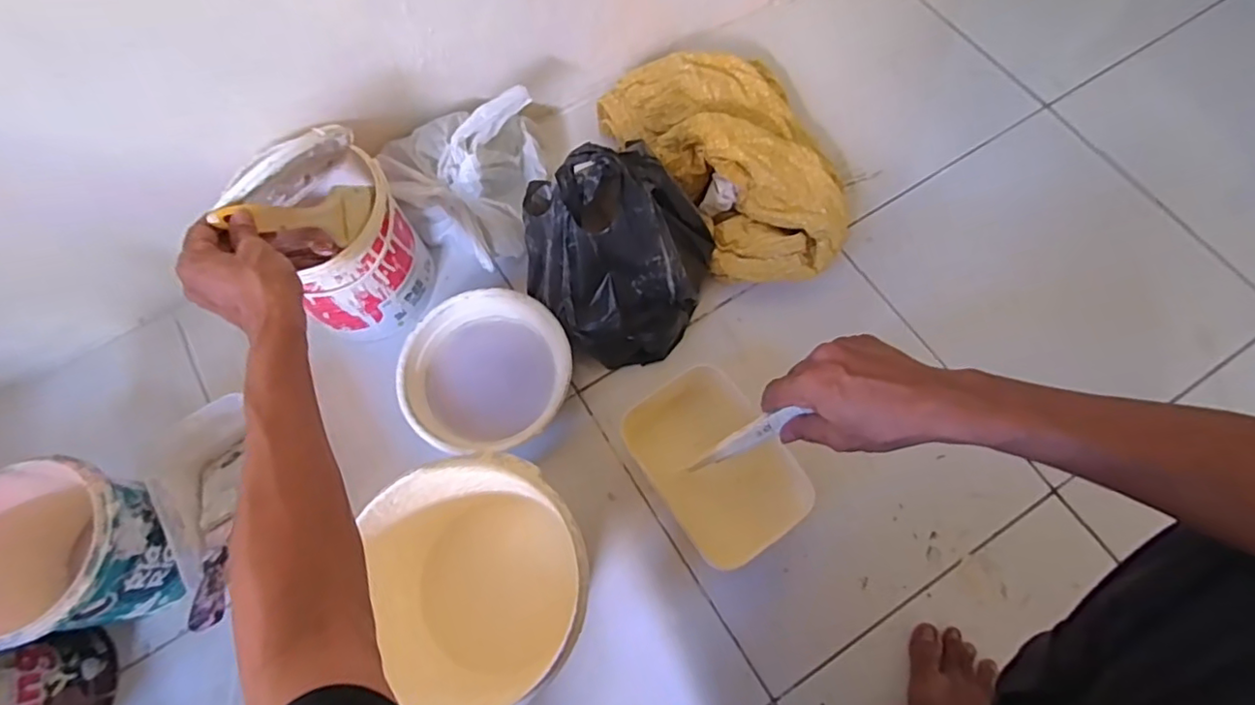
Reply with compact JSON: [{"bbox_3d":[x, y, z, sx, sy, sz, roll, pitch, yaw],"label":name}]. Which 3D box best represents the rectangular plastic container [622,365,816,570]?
[{"bbox_3d":[0.097,0.128,0.672,0.139,0.087,0.195,-33,72,-10],"label":"rectangular plastic container"}]

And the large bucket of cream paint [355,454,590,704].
[{"bbox_3d":[-0.143,0.225,0.588,0.212,0.189,0.203,-1,69,1],"label":"large bucket of cream paint"}]

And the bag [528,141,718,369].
[{"bbox_3d":[-0.017,-0.117,0.674,0.199,0.252,0.173,18,71,8],"label":"bag"}]

